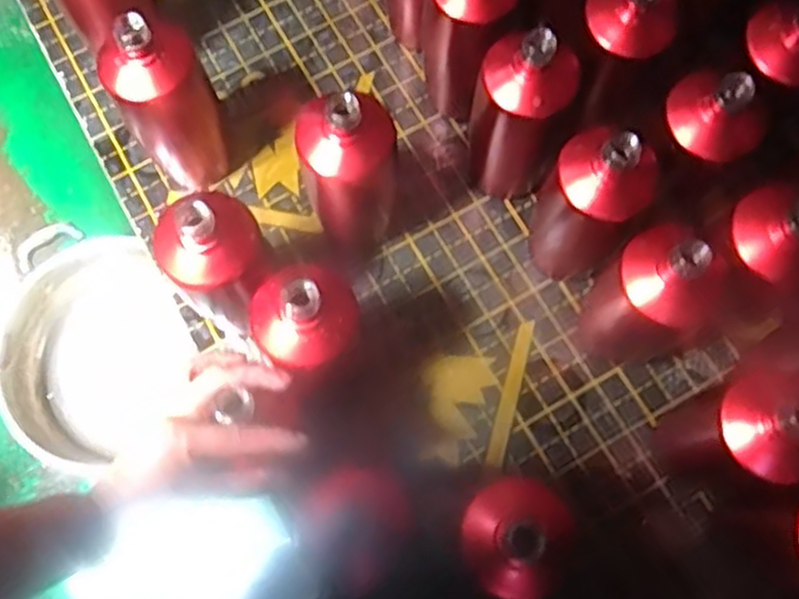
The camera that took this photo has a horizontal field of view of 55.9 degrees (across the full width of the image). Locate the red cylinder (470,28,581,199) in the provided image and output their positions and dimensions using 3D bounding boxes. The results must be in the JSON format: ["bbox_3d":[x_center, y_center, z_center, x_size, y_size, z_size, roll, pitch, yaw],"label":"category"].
[{"bbox_3d":[0.104,-0.159,0.674,0.079,0.205,0.070,10,72,4],"label":"red cylinder"}]

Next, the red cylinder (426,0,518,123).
[{"bbox_3d":[0.059,-0.247,0.700,0.076,0.207,0.069,5,72,2],"label":"red cylinder"}]

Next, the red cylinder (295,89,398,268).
[{"bbox_3d":[-0.041,-0.101,0.657,0.076,0.208,0.075,-14,72,-4],"label":"red cylinder"}]

